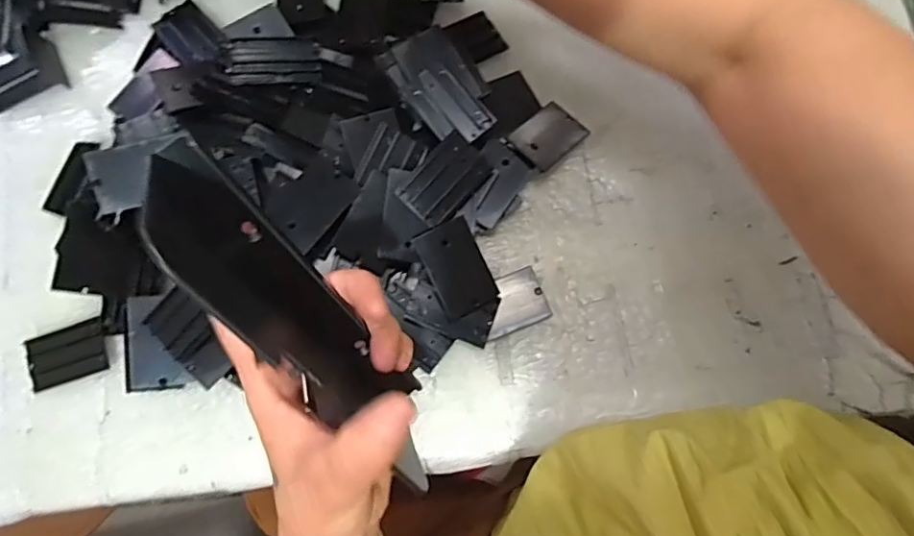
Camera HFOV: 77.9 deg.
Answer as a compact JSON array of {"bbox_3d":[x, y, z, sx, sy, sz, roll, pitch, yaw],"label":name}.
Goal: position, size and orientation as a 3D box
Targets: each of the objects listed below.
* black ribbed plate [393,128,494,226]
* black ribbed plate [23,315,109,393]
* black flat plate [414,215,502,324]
[{"bbox_3d":[-0.007,-0.056,0.355,0.035,0.004,0.056,44,81,-7],"label":"black ribbed plate"},{"bbox_3d":[-0.254,0.056,0.370,0.050,0.006,0.035,-19,80,-3],"label":"black ribbed plate"},{"bbox_3d":[0.000,0.000,0.356,0.037,0.007,0.057,-25,93,-17],"label":"black flat plate"}]

